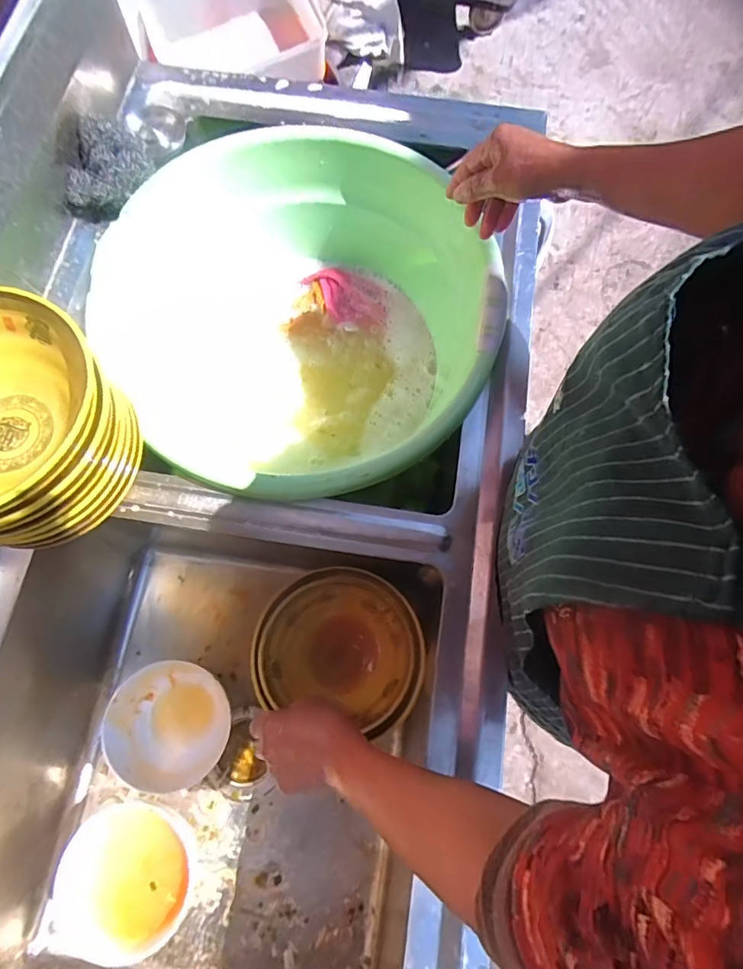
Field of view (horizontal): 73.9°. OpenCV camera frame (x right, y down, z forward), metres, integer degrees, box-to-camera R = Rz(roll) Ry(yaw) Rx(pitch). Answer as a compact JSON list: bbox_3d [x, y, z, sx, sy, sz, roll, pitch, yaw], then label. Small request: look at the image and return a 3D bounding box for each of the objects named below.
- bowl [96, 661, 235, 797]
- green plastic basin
[{"bbox_3d":[-0.263,0.309,0.640,0.142,0.069,0.145,0,75,0],"label":"bowl"},{"bbox_3d":[-0.063,-0.201,0.649,0.418,0.200,0.452,0,75,0],"label":"green plastic basin"}]

